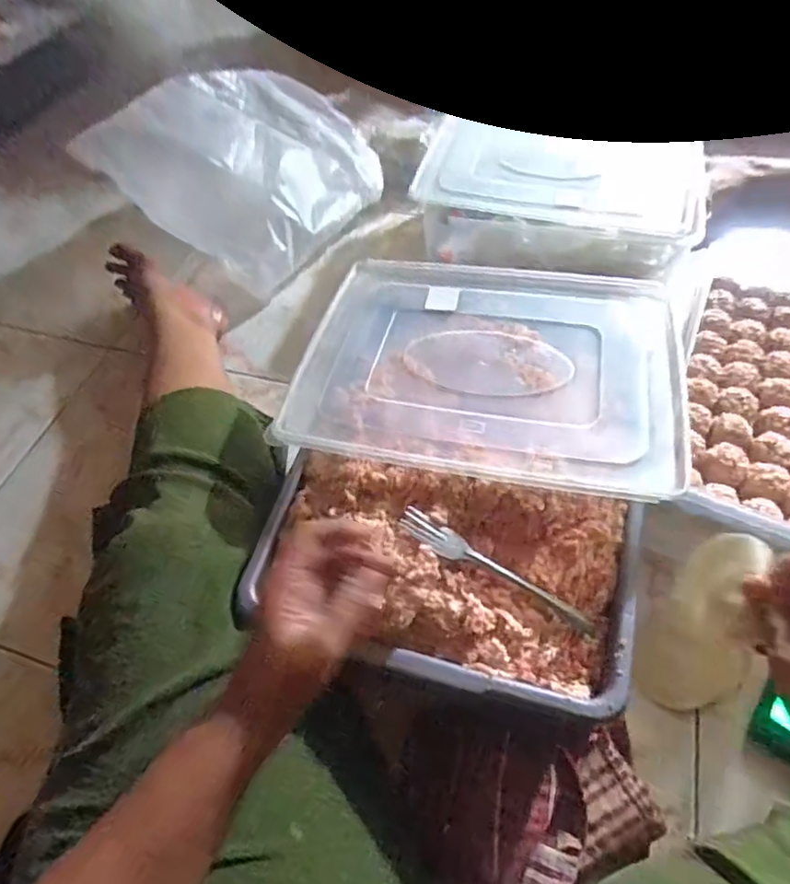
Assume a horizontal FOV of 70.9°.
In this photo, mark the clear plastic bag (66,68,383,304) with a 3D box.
[{"bbox_3d":[-0.224,-0.416,0.867,0.330,0.183,0.344,34,54,-2],"label":"clear plastic bag"}]

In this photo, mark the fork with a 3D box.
[{"bbox_3d":[0.081,0.105,0.448,0.172,0.019,0.023,29,61,1],"label":"fork"}]

